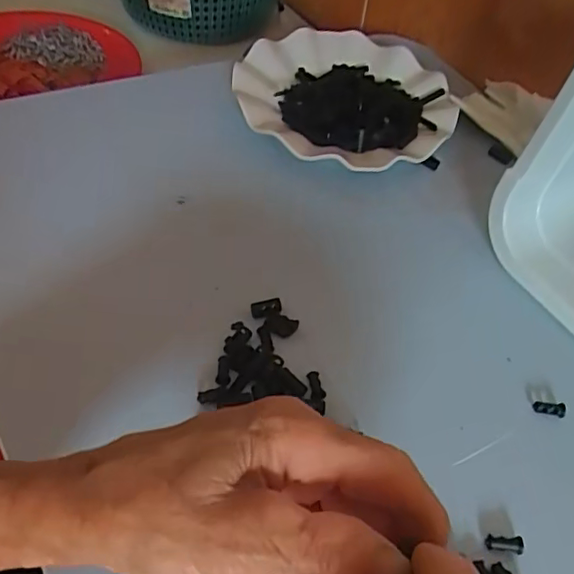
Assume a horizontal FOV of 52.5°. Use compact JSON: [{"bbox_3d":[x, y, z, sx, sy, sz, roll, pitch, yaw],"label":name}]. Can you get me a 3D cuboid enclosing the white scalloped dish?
[{"bbox_3d":[0.045,-0.157,0.481,0.169,0.028,0.173,3,49,-3],"label":"white scalloped dish"}]

